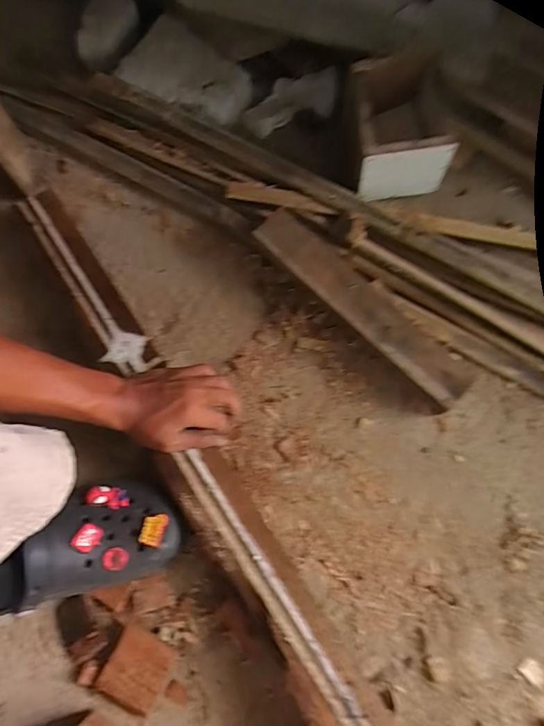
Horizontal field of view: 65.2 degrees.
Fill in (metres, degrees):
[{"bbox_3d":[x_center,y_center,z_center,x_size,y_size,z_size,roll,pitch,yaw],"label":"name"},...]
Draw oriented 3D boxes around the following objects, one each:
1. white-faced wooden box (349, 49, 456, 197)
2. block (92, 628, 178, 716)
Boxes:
[{"bbox_3d":[0.189,-0.351,0.626,0.138,0.087,0.172,-2,69,-1],"label":"white-faced wooden box"},{"bbox_3d":[-0.139,0.314,0.432,0.062,0.013,0.061,25,71,7],"label":"block"}]

